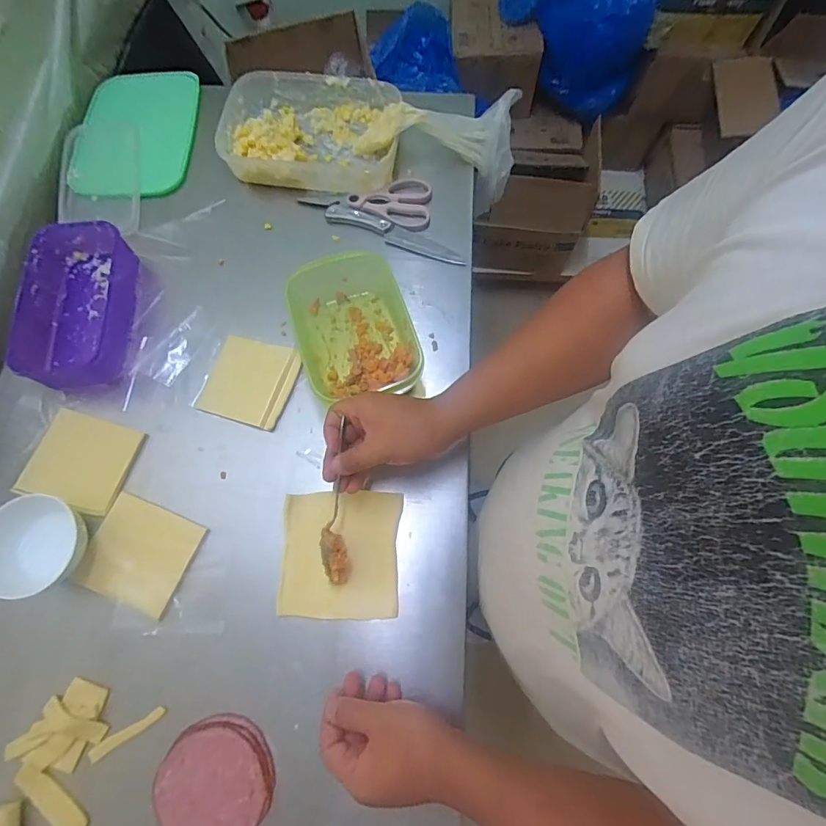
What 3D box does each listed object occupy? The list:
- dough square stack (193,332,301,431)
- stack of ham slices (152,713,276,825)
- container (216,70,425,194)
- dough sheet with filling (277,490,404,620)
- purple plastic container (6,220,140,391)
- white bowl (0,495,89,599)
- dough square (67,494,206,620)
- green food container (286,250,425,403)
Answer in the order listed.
[{"bbox_3d":[-0.200,-0.041,0.553,0.101,0.012,0.102,16,72,5],"label":"dough square stack"},{"bbox_3d":[-0.184,0.345,0.417,0.103,0.008,0.104,-31,74,-10],"label":"stack of ham slices"},{"bbox_3d":[-0.140,-0.410,0.655,0.283,0.055,0.175,9,72,3],"label":"container"},{"bbox_3d":[-0.077,0.147,0.472,0.122,0.038,0.127,0,71,0],"label":"dough sheet with filling"},{"bbox_3d":[-0.426,-0.135,0.574,0.118,0.051,0.213,-6,71,-2],"label":"purple plastic container"},{"bbox_3d":[-0.390,0.139,0.468,0.085,0.053,0.098,-2,71,-1],"label":"white bowl"},{"bbox_3d":[-0.295,0.151,0.487,0.110,0.007,0.097,20,72,7],"label":"dough square"},{"bbox_3d":[-0.075,-0.102,0.547,0.135,0.061,0.201,-18,72,-6],"label":"green food container"}]

